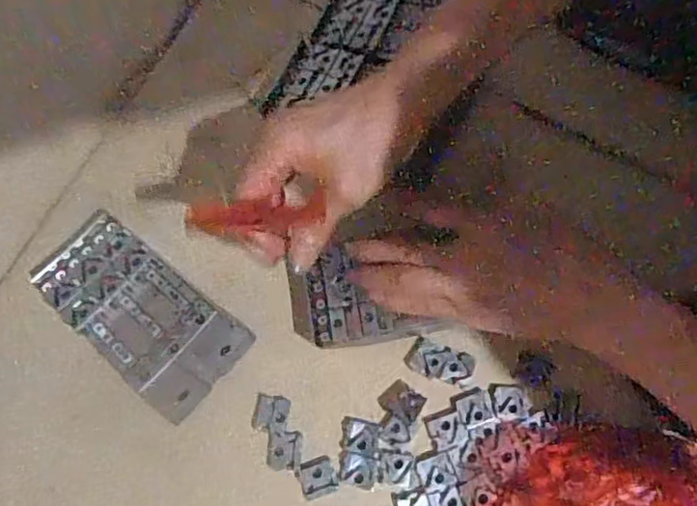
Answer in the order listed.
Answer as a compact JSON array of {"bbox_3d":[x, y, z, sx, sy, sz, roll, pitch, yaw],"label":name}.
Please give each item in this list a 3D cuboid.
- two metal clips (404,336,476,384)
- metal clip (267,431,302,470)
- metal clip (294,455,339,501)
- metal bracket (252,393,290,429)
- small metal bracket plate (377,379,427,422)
[{"bbox_3d":[0.071,0.084,0.473,0.050,0.004,0.026,20,75,4],"label":"two metal clips"},{"bbox_3d":[-0.047,0.144,0.450,0.023,0.004,0.026,2,75,0],"label":"metal clip"},{"bbox_3d":[-0.023,0.163,0.449,0.026,0.004,0.026,-21,76,-7],"label":"metal clip"},{"bbox_3d":[-0.058,0.119,0.462,0.024,0.004,0.024,8,75,1],"label":"metal bracket"},{"bbox_3d":[0.041,0.112,0.467,0.030,0.004,0.024,37,77,9],"label":"small metal bracket plate"}]

